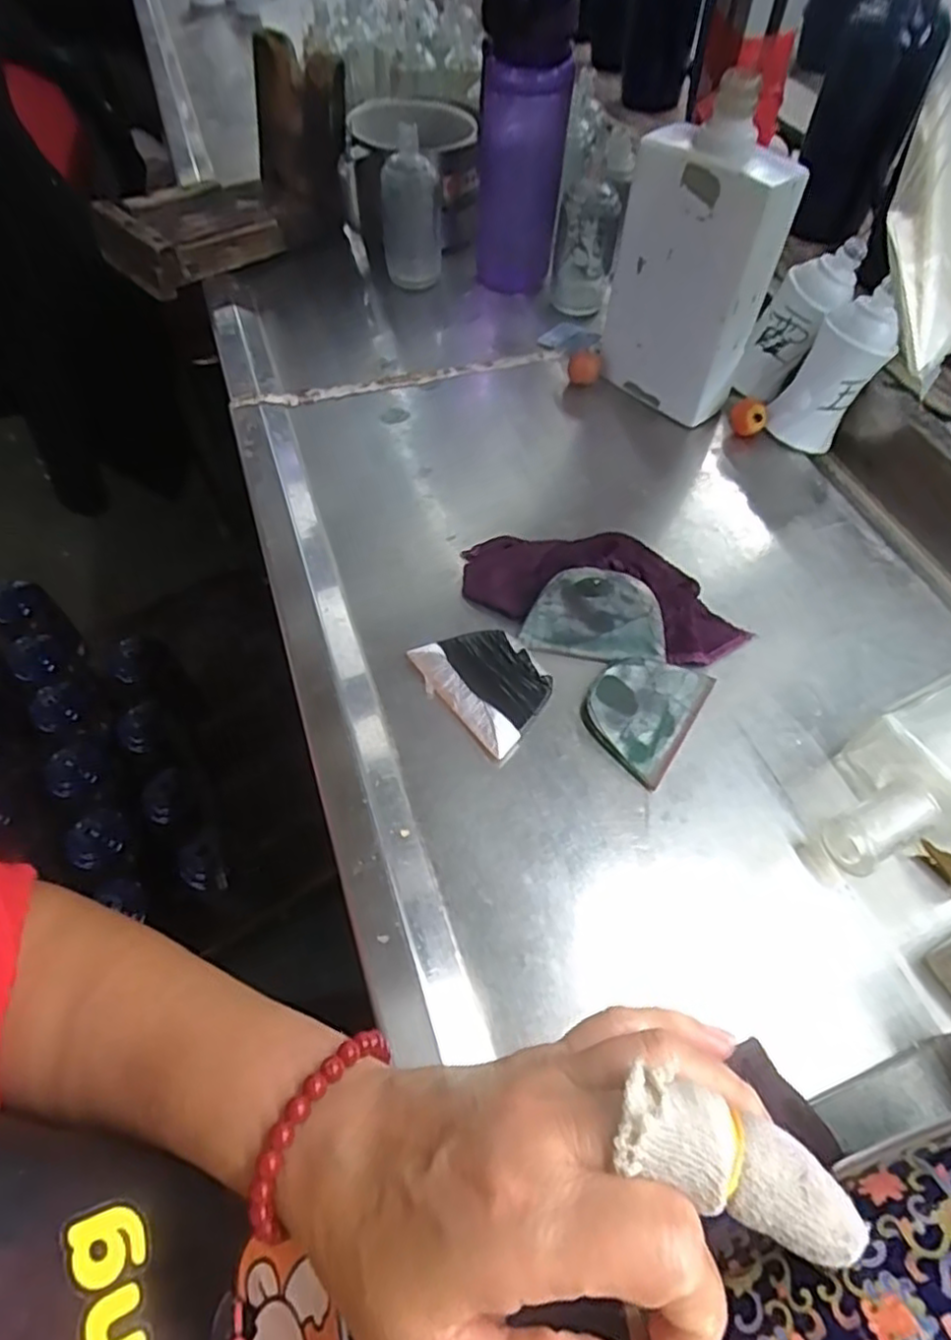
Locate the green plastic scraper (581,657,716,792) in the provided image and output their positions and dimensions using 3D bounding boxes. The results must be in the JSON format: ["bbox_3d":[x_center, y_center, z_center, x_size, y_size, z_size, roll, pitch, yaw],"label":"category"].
[{"bbox_3d":[0.096,0.020,0.391,0.058,0.007,0.082,29,61,19],"label":"green plastic scraper"}]

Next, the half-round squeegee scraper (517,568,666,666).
[{"bbox_3d":[0.074,-0.035,0.414,0.084,0.006,0.052,8,92,8],"label":"half-round squeegee scraper"}]

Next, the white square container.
[{"bbox_3d":[0.157,-0.287,0.503,0.053,0.193,0.110,-38,63,-22],"label":"white square container"}]

